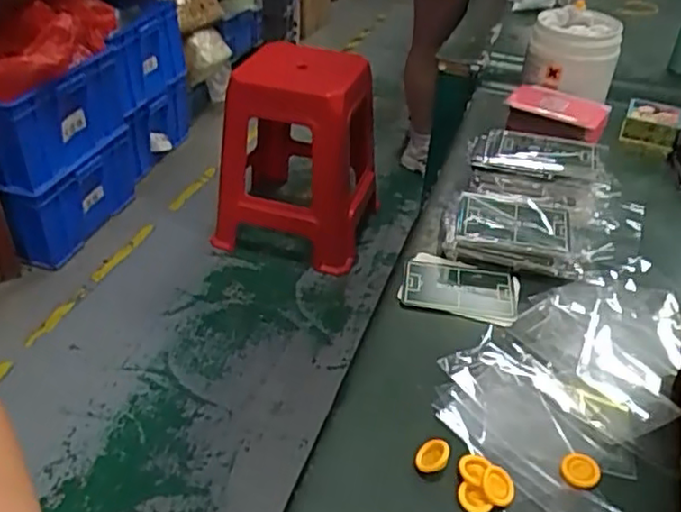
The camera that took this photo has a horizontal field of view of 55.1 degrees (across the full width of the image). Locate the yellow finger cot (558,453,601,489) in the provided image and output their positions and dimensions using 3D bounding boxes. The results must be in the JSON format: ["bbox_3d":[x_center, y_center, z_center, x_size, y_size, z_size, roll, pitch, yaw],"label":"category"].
[{"bbox_3d":[0.136,0.120,0.368,0.021,0.007,0.020,2,36,-1],"label":"yellow finger cot"}]

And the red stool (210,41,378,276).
[{"bbox_3d":[-0.084,-0.307,1.889,0.402,0.510,0.481,13,38,14],"label":"red stool"}]

